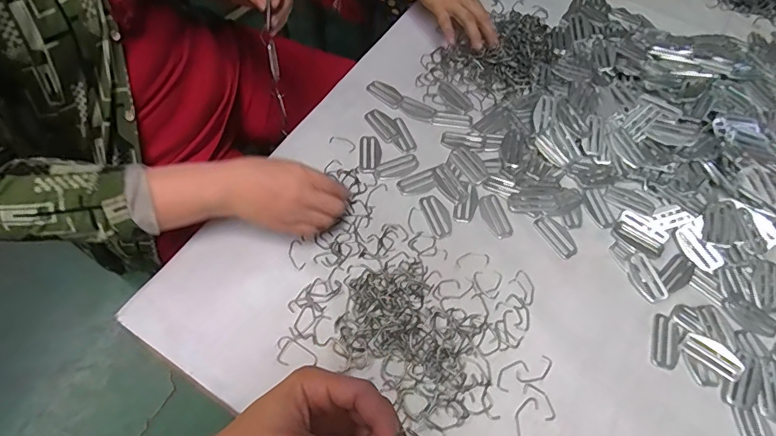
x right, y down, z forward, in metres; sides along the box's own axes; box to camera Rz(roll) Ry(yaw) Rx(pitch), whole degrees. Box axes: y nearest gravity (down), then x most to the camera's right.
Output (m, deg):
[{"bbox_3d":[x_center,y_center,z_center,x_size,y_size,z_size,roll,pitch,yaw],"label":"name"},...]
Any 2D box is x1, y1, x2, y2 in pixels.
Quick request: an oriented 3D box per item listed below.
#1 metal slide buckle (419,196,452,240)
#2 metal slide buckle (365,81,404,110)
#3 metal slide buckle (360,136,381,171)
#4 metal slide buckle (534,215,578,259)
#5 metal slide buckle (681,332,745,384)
[{"bbox_3d":[0.060,-0.003,0.567,0.028,0.004,0.059,-17,62,-12],"label":"metal slide buckle"},{"bbox_3d":[-0.002,-0.177,0.656,0.057,0.004,0.031,39,65,18],"label":"metal slide buckle"},{"bbox_3d":[-0.023,-0.086,0.611,0.026,0.004,0.055,0,60,-2],"label":"metal slide buckle"},{"bbox_3d":[0.203,0.021,0.557,0.029,0.004,0.058,-28,65,-17],"label":"metal slide buckle"},{"bbox_3d":[0.343,0.144,0.490,0.058,0.006,0.029,35,72,28],"label":"metal slide buckle"}]

